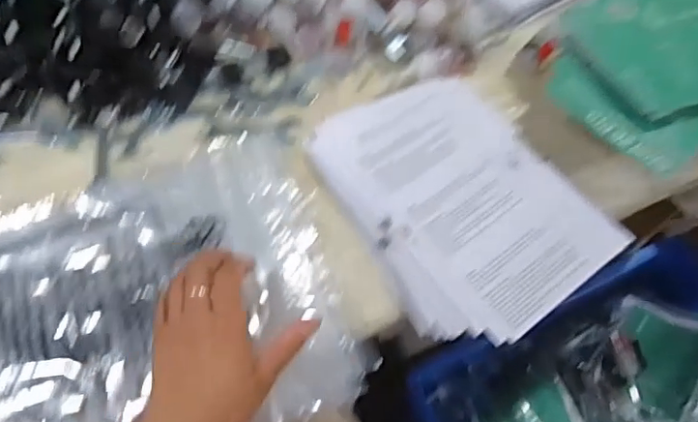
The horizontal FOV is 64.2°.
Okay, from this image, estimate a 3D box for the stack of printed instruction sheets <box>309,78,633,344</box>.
[{"bbox_3d":[0.091,-0.016,0.486,0.178,0.015,0.247,-34,71,-15],"label":"stack of printed instruction sheets"}]

